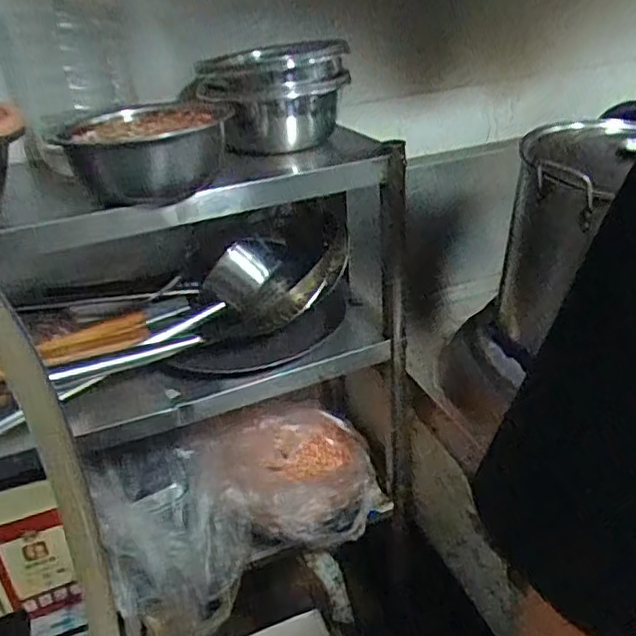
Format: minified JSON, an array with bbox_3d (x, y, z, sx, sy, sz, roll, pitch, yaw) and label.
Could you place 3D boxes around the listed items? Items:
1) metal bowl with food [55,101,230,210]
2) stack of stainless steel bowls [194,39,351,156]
[{"bbox_3d":[-0.204,-0.203,0.796,0.195,0.088,0.228,-11,30,-13],"label":"metal bowl with food"},{"bbox_3d":[-0.063,-0.329,0.945,0.214,0.135,0.213,-6,29,-4],"label":"stack of stainless steel bowls"}]

